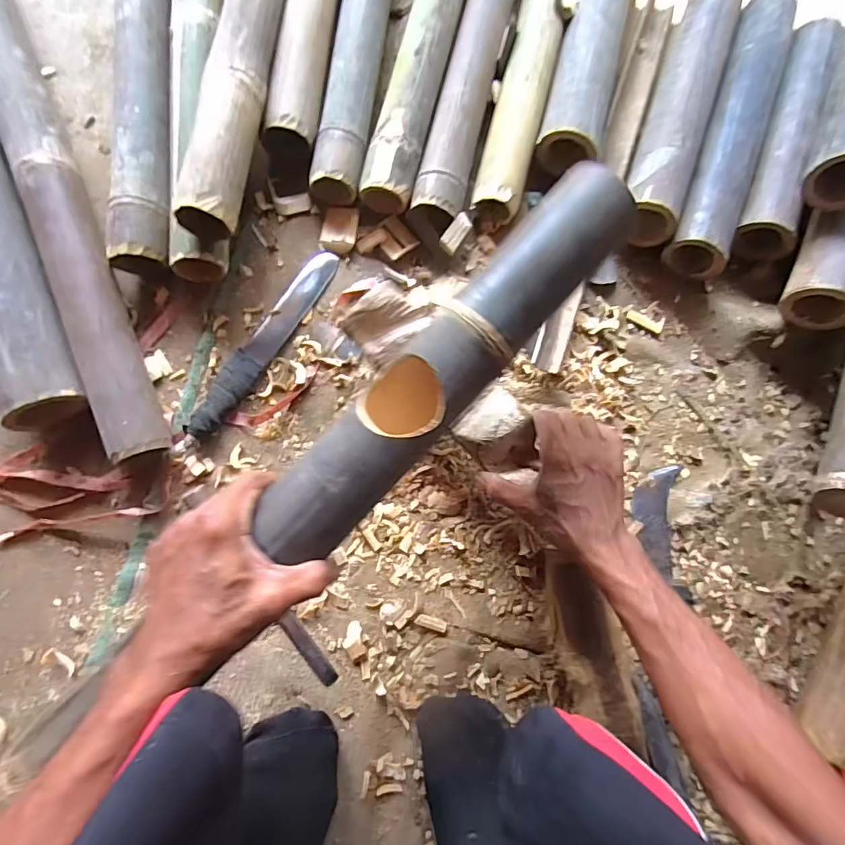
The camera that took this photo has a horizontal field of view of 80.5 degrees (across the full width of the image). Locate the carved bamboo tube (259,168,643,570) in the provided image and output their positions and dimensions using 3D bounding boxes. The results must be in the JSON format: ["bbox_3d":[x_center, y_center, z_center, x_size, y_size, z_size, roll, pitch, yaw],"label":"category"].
[{"bbox_3d":[0.020,-0.045,0.384,0.066,0.055,0.362,43,90,-2],"label":"carved bamboo tube"}]

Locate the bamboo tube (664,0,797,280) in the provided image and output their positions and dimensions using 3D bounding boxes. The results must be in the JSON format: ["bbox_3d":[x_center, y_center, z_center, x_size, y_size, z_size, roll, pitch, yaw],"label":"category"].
[{"bbox_3d":[0.399,-0.375,0.634,0.073,0.059,0.400,23,79,-3],"label":"bamboo tube"}]

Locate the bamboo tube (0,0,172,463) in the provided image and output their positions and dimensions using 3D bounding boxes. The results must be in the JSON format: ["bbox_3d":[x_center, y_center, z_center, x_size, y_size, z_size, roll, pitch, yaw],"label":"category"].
[{"bbox_3d":[-0.395,-0.257,0.529,0.059,0.064,0.623,-20,84,-9],"label":"bamboo tube"}]

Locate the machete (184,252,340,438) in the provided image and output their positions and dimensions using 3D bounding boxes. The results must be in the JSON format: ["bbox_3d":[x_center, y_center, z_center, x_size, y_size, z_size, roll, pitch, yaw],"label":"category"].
[{"bbox_3d":[-0.173,-0.093,0.553,0.034,0.023,0.252,32,79,-1],"label":"machete"}]

